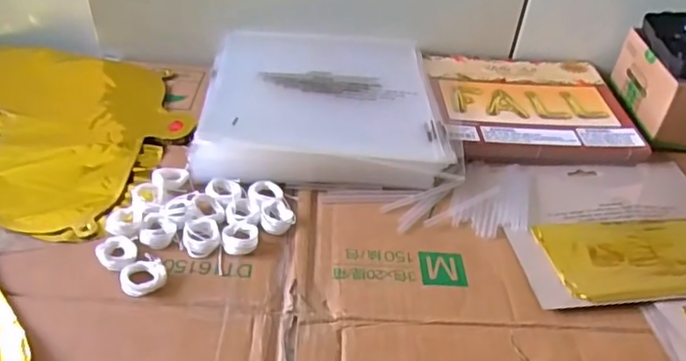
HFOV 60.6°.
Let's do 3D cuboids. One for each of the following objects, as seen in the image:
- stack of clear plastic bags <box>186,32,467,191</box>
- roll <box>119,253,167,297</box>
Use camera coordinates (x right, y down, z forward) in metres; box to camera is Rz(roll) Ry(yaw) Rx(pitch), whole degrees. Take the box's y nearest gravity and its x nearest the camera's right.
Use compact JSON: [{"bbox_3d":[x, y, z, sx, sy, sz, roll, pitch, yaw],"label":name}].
[{"bbox_3d":[-0.017,-0.087,0.571,0.219,0.032,0.241,1,42,-4],"label":"stack of clear plastic bags"},{"bbox_3d":[-0.138,0.066,0.405,0.029,0.007,0.028,2,42,-2],"label":"roll"}]

